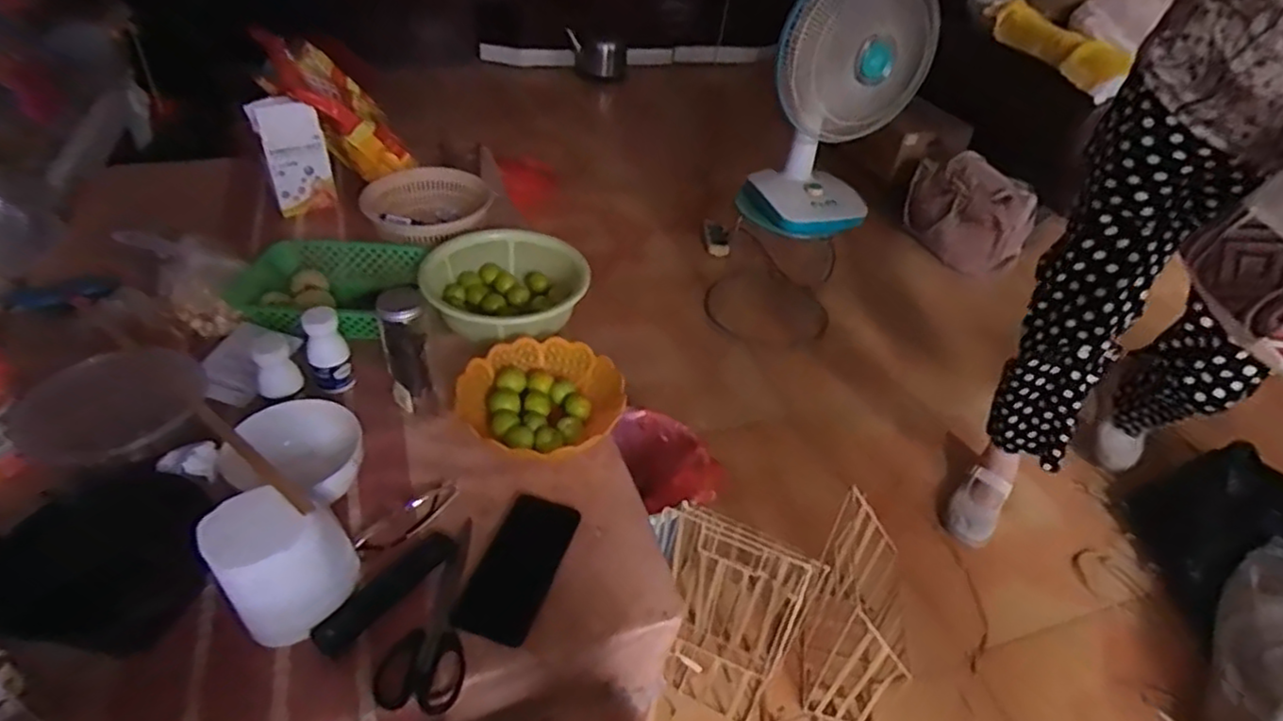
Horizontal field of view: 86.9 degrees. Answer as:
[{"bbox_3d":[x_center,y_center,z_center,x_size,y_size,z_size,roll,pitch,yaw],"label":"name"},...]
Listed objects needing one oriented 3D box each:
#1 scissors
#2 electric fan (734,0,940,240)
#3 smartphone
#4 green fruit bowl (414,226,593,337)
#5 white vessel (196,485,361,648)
[{"bbox_3d":[-0.204,0.240,0.659,0.073,0.018,0.194,0,40,-8],"label":"scissors"},{"bbox_3d":[0.403,-0.547,1.453,0.314,0.555,0.220,-14,44,-22],"label":"electric fan"},{"bbox_3d":[-0.126,0.211,0.697,0.076,0.013,0.157,16,41,11],"label":"smartphone"},{"bbox_3d":[-0.193,-0.104,1.012,0.228,0.083,0.221,0,42,0],"label":"green fruit bowl"},{"bbox_3d":[-0.317,0.180,0.608,0.106,0.124,0.075,-18,46,-27],"label":"white vessel"}]

